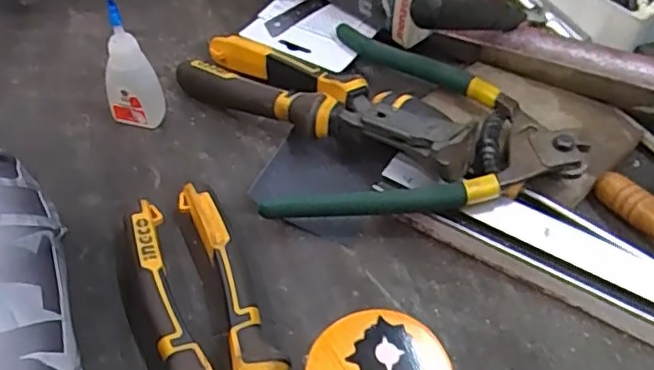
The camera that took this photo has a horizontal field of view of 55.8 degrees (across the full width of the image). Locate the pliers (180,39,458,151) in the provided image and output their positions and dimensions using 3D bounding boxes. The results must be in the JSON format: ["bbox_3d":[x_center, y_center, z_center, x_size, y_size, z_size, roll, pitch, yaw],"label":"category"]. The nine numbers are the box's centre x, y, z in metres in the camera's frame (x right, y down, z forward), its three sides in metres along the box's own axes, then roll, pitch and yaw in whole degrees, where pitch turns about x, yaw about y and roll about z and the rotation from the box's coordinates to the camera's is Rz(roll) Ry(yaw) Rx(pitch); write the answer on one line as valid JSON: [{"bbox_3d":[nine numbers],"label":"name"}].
[{"bbox_3d":[-0.010,-0.057,0.395,0.193,0.030,0.055,26,53,18],"label":"pliers"}]

